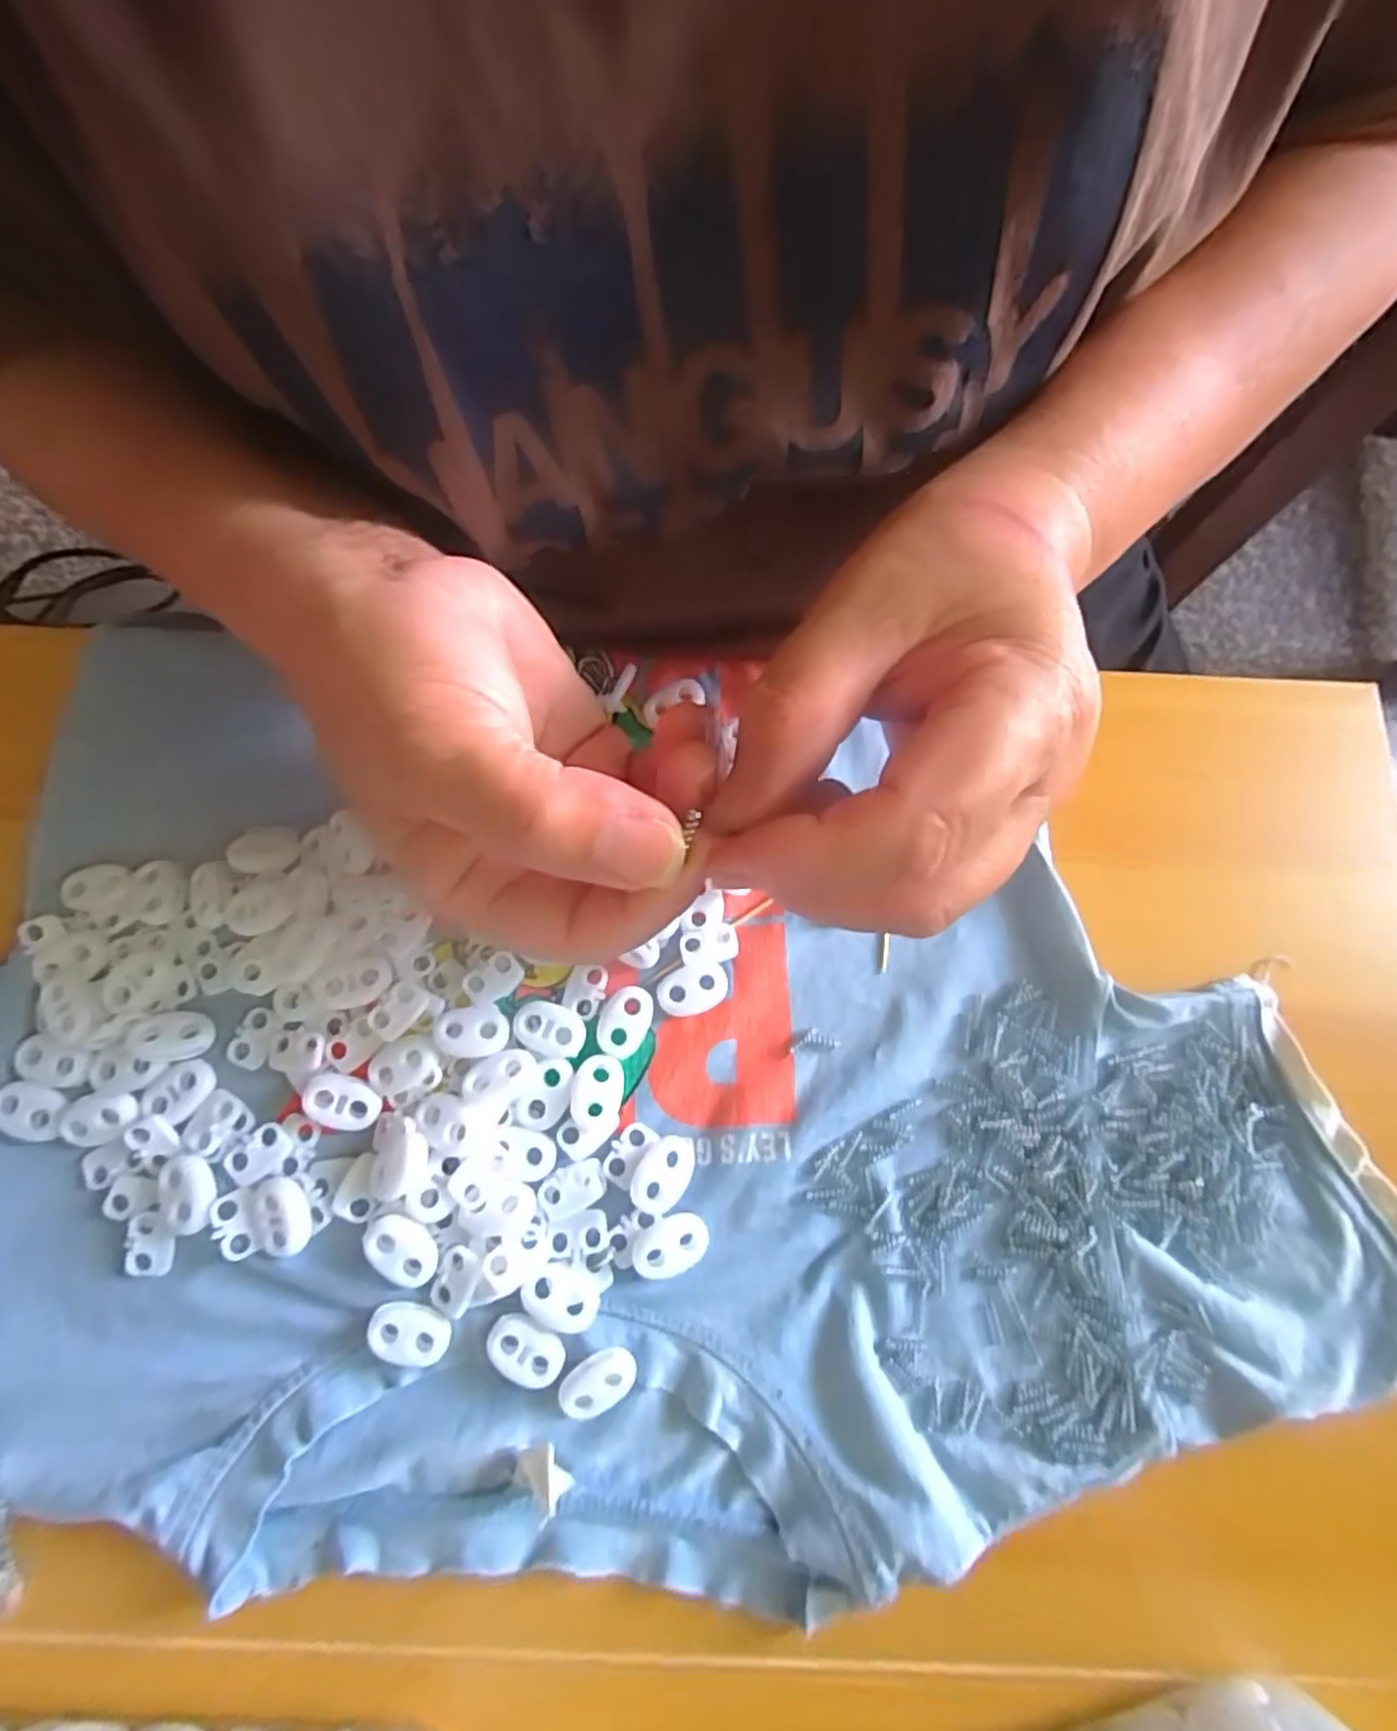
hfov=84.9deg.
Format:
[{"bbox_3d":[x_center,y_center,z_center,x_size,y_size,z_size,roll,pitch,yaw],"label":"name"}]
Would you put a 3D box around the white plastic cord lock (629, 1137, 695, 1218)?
[{"bbox_3d":[-0.011,0.093,0.228,0.016,0.006,0.023,25,76,6],"label":"white plastic cord lock"}]

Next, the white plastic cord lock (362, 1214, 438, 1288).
[{"bbox_3d":[-0.085,0.110,0.219,0.015,0.005,0.022,-36,78,-10],"label":"white plastic cord lock"}]

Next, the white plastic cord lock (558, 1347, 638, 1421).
[{"bbox_3d":[-0.028,0.146,0.215,0.022,0.005,0.015,-34,77,-9],"label":"white plastic cord lock"}]

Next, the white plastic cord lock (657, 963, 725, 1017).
[{"bbox_3d":[-0.002,0.039,0.244,0.022,0.004,0.015,-26,76,-7],"label":"white plastic cord lock"}]

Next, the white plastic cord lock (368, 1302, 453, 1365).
[{"bbox_3d":[-0.082,0.133,0.216,0.022,0.005,0.015,14,75,3],"label":"white plastic cord lock"}]

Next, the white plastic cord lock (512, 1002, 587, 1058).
[{"bbox_3d":[-0.047,0.051,0.237,0.022,0.005,0.015,19,75,5],"label":"white plastic cord lock"}]

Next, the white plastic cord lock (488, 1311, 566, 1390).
[{"bbox_3d":[-0.049,0.137,0.214,0.023,0.004,0.015,28,76,7],"label":"white plastic cord lock"}]

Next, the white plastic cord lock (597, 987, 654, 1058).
[{"bbox_3d":[-0.023,0.049,0.239,0.015,0.004,0.022,19,75,5],"label":"white plastic cord lock"}]

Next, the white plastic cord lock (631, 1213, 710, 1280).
[{"bbox_3d":[-0.008,0.112,0.223,0.022,0.005,0.015,-27,76,-8],"label":"white plastic cord lock"}]

